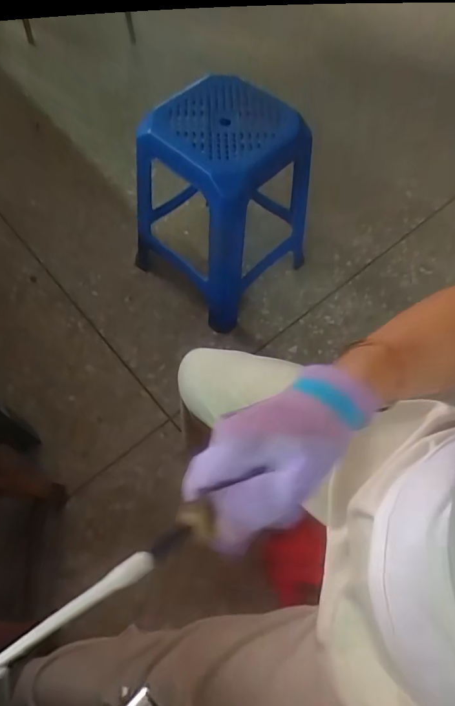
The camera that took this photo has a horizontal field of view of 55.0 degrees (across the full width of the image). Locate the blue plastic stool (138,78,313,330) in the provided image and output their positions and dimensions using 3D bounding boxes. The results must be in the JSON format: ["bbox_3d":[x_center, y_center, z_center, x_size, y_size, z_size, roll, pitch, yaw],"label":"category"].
[{"bbox_3d":[-0.015,-0.373,1.073,0.365,0.457,0.348,39,68,15],"label":"blue plastic stool"}]

